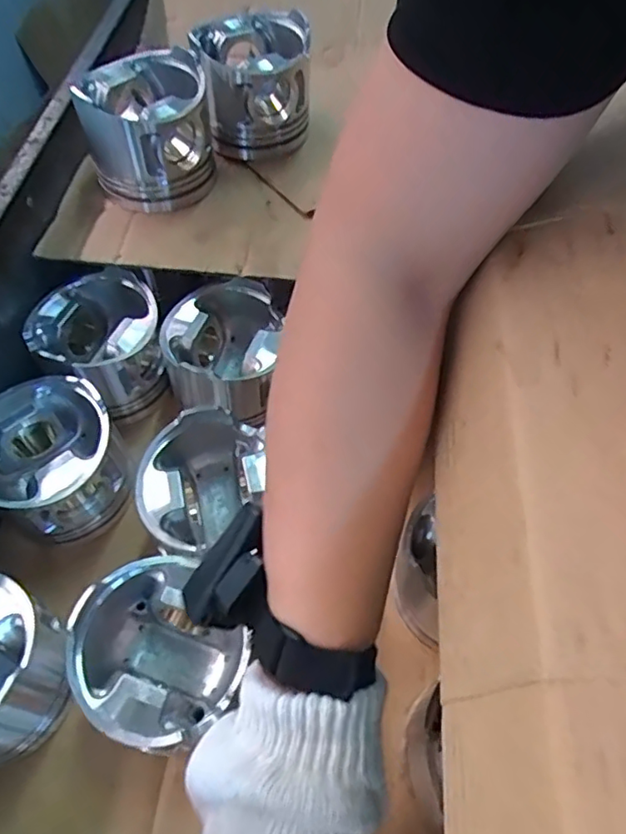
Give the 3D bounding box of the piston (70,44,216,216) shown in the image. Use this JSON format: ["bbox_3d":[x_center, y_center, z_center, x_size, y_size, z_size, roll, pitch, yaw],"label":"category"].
[{"bbox_3d":[-0.152,-0.267,0.541,0.110,0.095,0.112,-3,57,-3],"label":"piston"}]

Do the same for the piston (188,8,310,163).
[{"bbox_3d":[-0.057,-0.328,0.583,0.104,0.102,0.112,-5,57,-4],"label":"piston"}]

